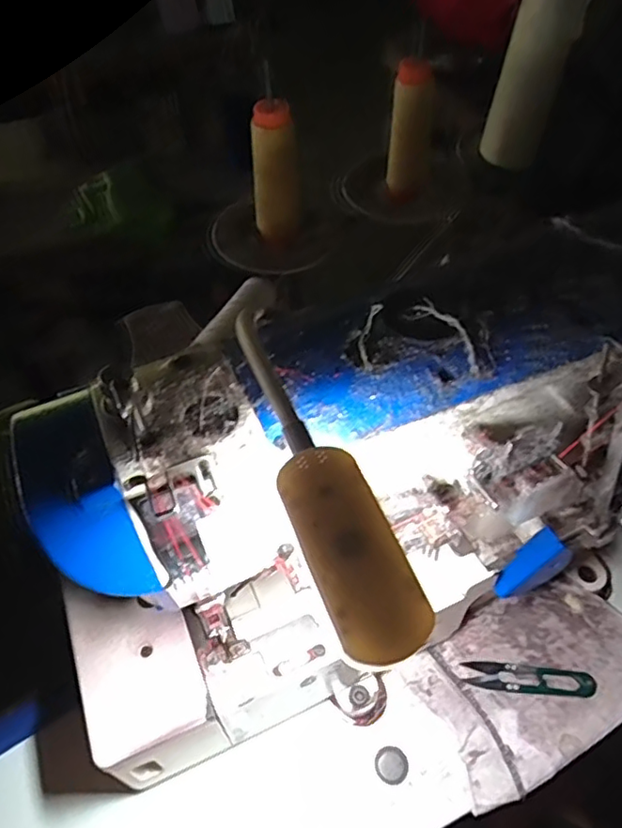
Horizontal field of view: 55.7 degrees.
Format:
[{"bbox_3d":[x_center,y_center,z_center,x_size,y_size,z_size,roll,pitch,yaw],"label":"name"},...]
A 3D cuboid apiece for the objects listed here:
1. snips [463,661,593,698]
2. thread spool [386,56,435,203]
[{"bbox_3d":[0.180,0.218,0.484,0.103,0.004,0.021,4,50,4],"label":"snips"},{"bbox_3d":[0.088,-0.253,0.531,0.034,0.109,0.034,6,50,6],"label":"thread spool"}]

